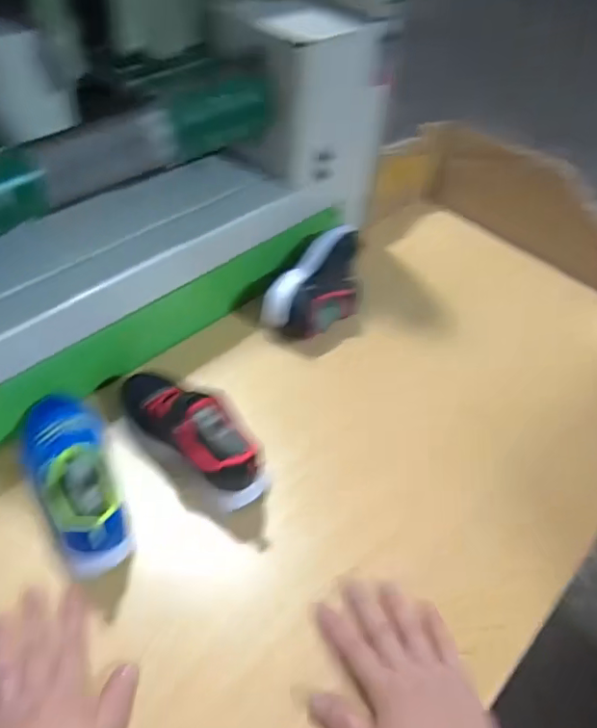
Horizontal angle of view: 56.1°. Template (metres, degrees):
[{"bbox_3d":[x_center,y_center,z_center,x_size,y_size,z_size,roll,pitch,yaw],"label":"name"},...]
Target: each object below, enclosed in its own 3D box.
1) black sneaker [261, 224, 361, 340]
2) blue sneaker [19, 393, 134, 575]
[{"bbox_3d":[0.033,-0.097,0.699,0.077,0.079,0.171,31,53,20],"label":"black sneaker"},{"bbox_3d":[-0.206,0.094,0.509,0.075,0.082,0.187,-22,54,-23],"label":"blue sneaker"}]

